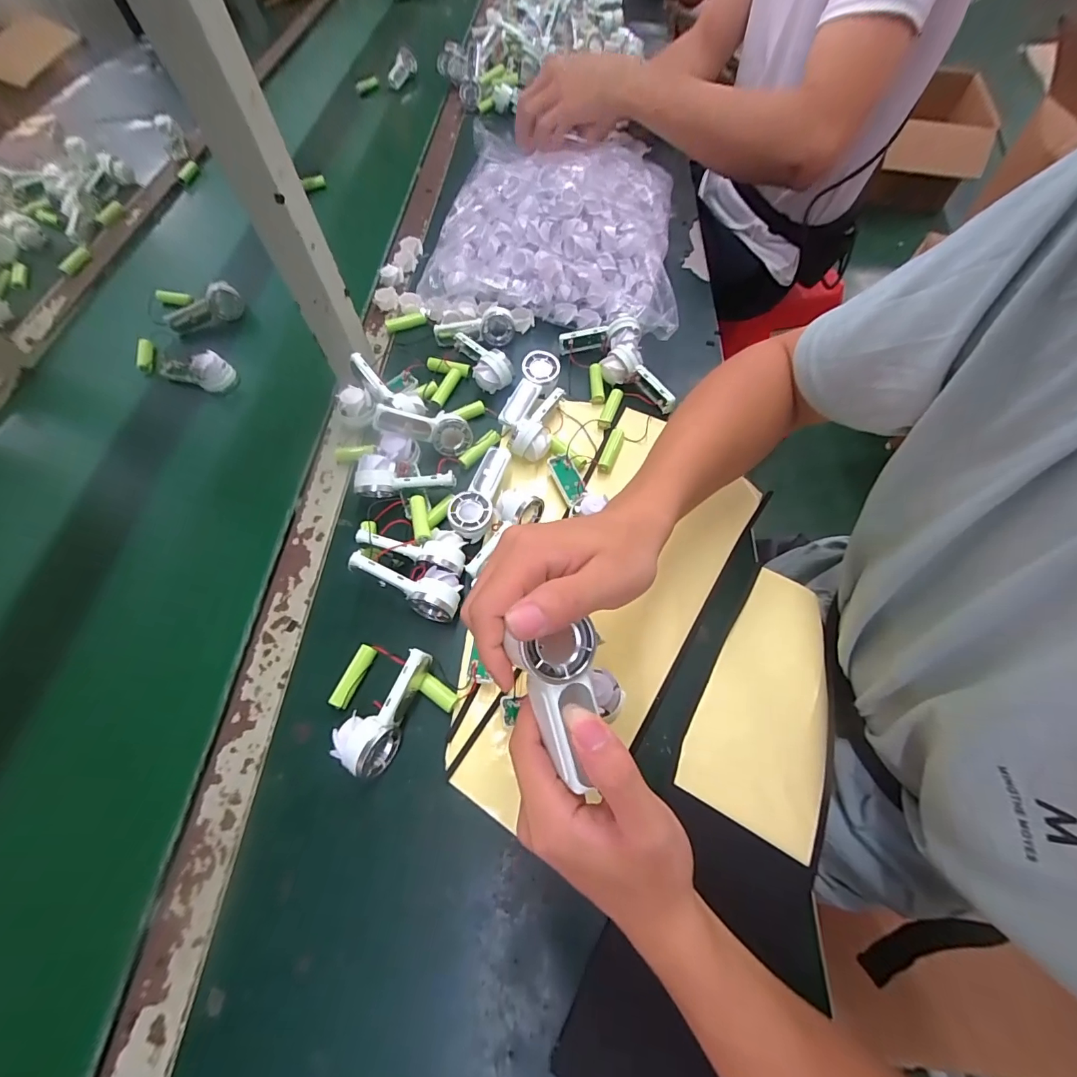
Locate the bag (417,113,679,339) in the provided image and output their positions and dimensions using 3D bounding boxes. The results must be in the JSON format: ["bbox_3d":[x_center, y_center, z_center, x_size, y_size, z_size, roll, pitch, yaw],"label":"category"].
[{"bbox_3d":[0.036,-0.412,0.593,0.318,0.102,0.345,14,64,8],"label":"bag"}]

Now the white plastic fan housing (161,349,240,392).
[{"bbox_3d":[-0.406,-0.200,0.534,0.087,0.040,0.033,17,64,9],"label":"white plastic fan housing"}]

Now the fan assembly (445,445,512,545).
[{"bbox_3d":[-0.056,-0.042,0.429,0.038,0.027,0.094,11,63,6],"label":"fan assembly"}]

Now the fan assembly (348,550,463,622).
[{"bbox_3d":[-0.110,0.036,0.379,0.091,0.033,0.037,25,61,-11],"label":"fan assembly"}]

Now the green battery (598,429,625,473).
[{"bbox_3d":[0.076,-0.091,0.470,0.015,0.014,0.052,18,64,10],"label":"green battery"}]

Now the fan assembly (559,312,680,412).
[{"bbox_3d":[0.100,-0.199,0.505,0.072,0.039,0.148,-39,68,-17],"label":"fan assembly"}]

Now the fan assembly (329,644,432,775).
[{"bbox_3d":[-0.114,0.128,0.344,0.037,0.031,0.091,26,66,13],"label":"fan assembly"}]

